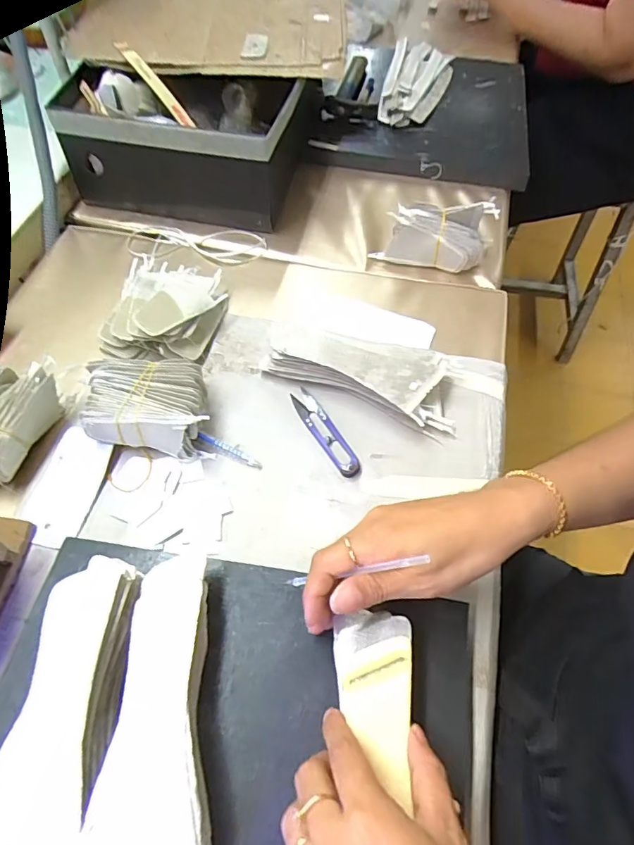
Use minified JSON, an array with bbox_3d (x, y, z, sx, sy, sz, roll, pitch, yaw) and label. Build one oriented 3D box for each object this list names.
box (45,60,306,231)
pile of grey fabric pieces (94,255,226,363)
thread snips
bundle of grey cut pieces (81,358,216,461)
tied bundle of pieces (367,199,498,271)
[{"bbox_3d":[-0.150,-0.347,0.597,0.240,0.121,0.183,11,58,5],"label":"box"},{"bbox_3d":[-0.152,-0.123,0.499,0.105,0.048,0.131,9,58,4],"label":"pile of grey fabric pieces"},{"bbox_3d":[0.007,0.008,0.446,0.020,0.008,0.100,-26,62,-17],"label":"thread snips"},{"bbox_3d":[-0.146,-0.011,0.426,0.100,0.057,0.074,-6,58,-5],"label":"bundle of grey cut pieces"},{"bbox_3d":[0.133,-0.215,0.556,0.123,0.058,0.057,14,58,7],"label":"tied bundle of pieces"}]

